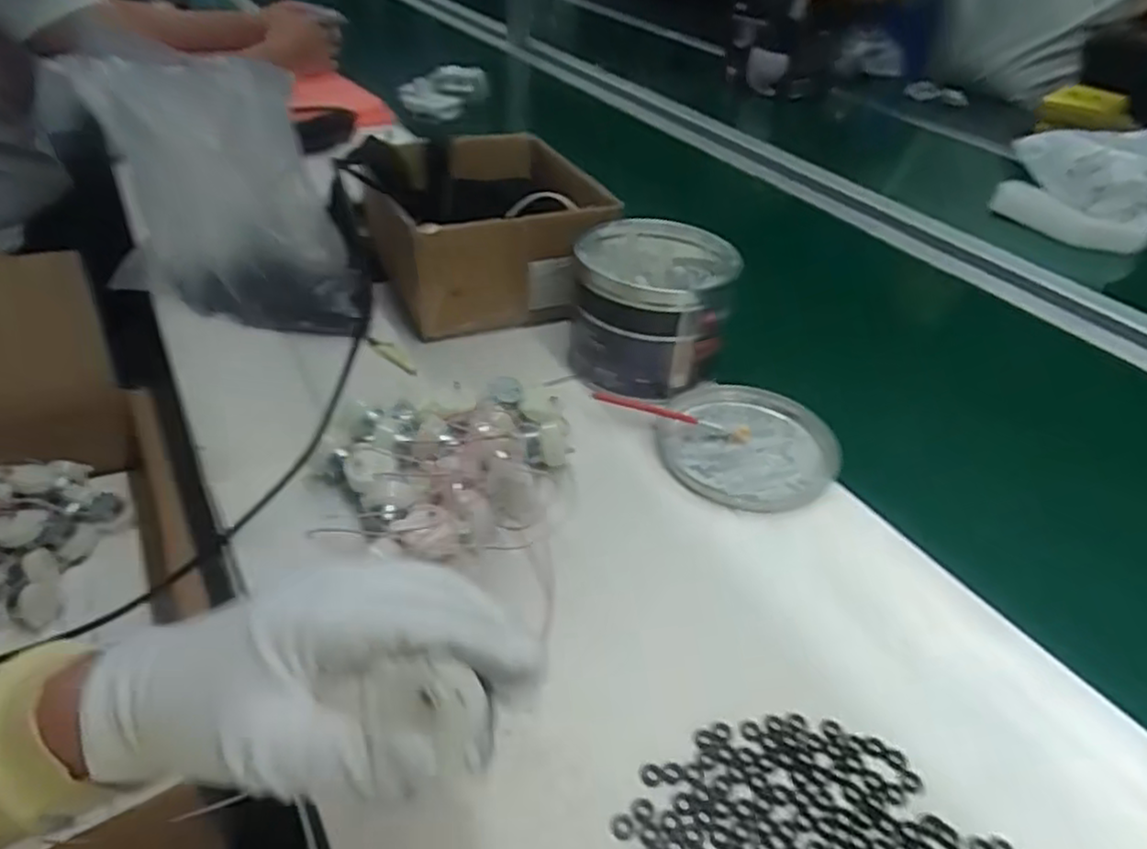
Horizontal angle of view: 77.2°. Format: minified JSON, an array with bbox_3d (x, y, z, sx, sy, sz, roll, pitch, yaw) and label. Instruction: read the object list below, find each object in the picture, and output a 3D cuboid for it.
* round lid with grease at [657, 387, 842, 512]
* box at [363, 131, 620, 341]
[{"bbox_3d":[0.133,0.015,0.547,0.129,0.012,0.138,3,39,-2],"label":"round lid with grease"},{"bbox_3d":[-0.083,-0.186,0.688,0.183,0.108,0.198,-13,42,-21],"label":"box"}]

